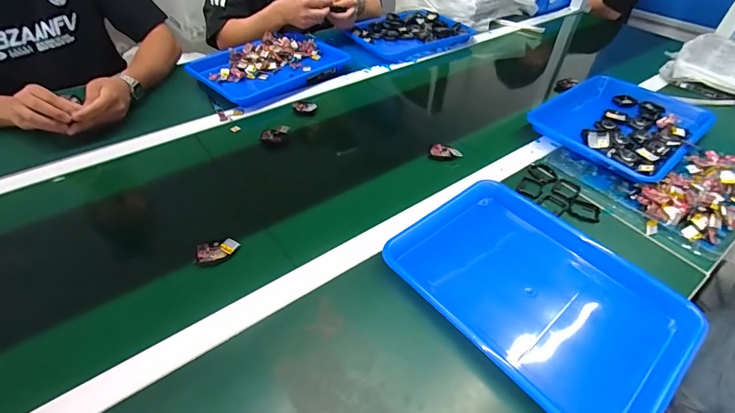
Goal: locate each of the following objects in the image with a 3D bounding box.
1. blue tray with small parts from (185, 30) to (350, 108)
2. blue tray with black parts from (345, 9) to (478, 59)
[{"bbox_3d":[-0.231,-0.342,0.920,0.231,0.050,0.341,36,54,29],"label":"blue tray with small parts"},{"bbox_3d":[0.123,-0.502,1.096,0.336,0.038,0.227,-25,51,-25],"label":"blue tray with black parts"}]

